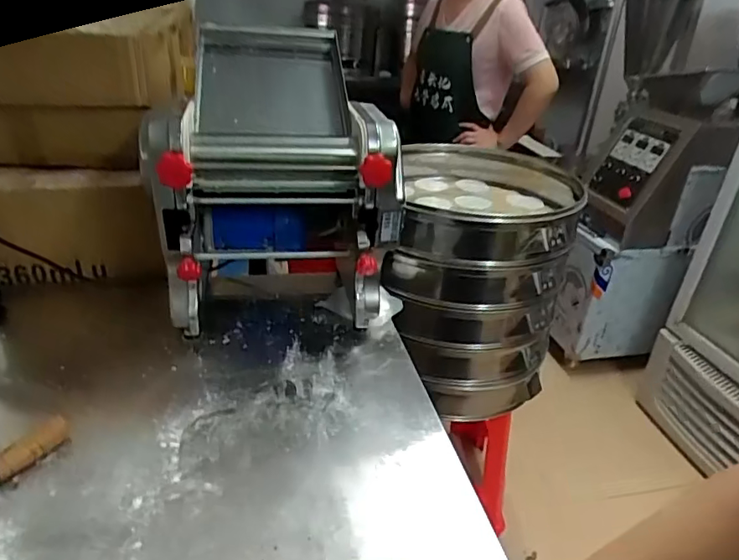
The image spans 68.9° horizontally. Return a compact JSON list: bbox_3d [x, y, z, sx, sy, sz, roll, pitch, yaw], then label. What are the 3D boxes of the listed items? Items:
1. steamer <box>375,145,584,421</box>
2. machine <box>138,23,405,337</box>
[{"bbox_3d":[0.246,-0.004,1.273,0.376,0.492,0.470,7,29,6],"label":"steamer"},{"bbox_3d":[-0.148,-0.178,0.955,0.379,0.445,0.490,-1,29,-8],"label":"machine"}]

